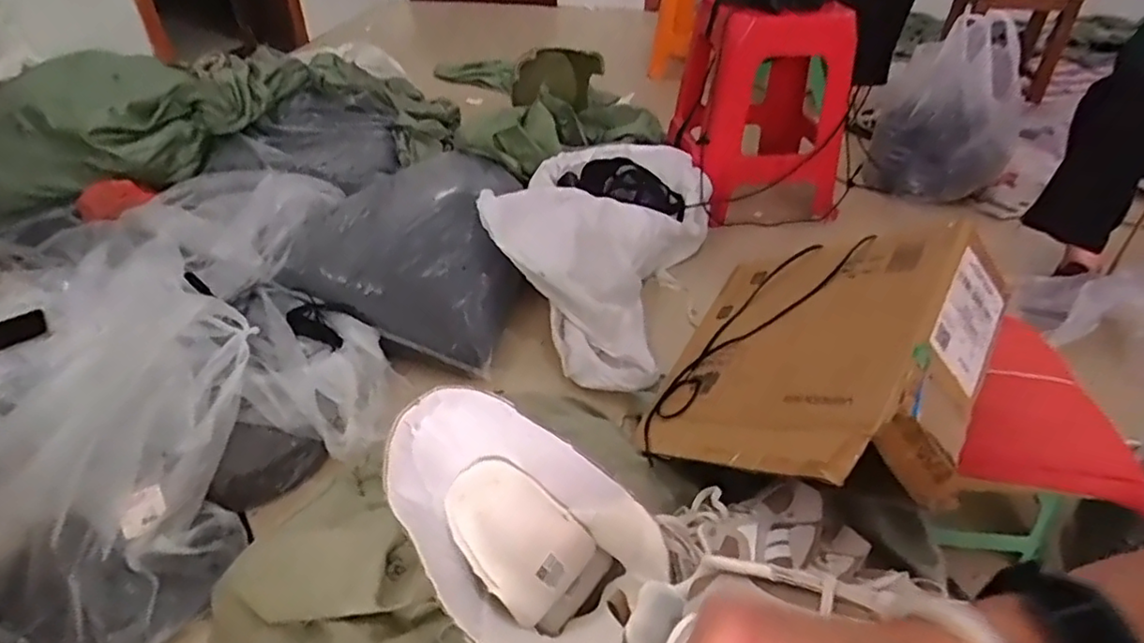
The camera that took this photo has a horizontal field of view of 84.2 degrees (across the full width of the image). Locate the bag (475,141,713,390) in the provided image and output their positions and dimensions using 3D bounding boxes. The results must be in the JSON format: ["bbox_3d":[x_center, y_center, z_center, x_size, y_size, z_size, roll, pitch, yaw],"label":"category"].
[{"bbox_3d":[0.055,-0.180,1.375,0.417,0.178,0.719,12,39,15],"label":"bag"}]

